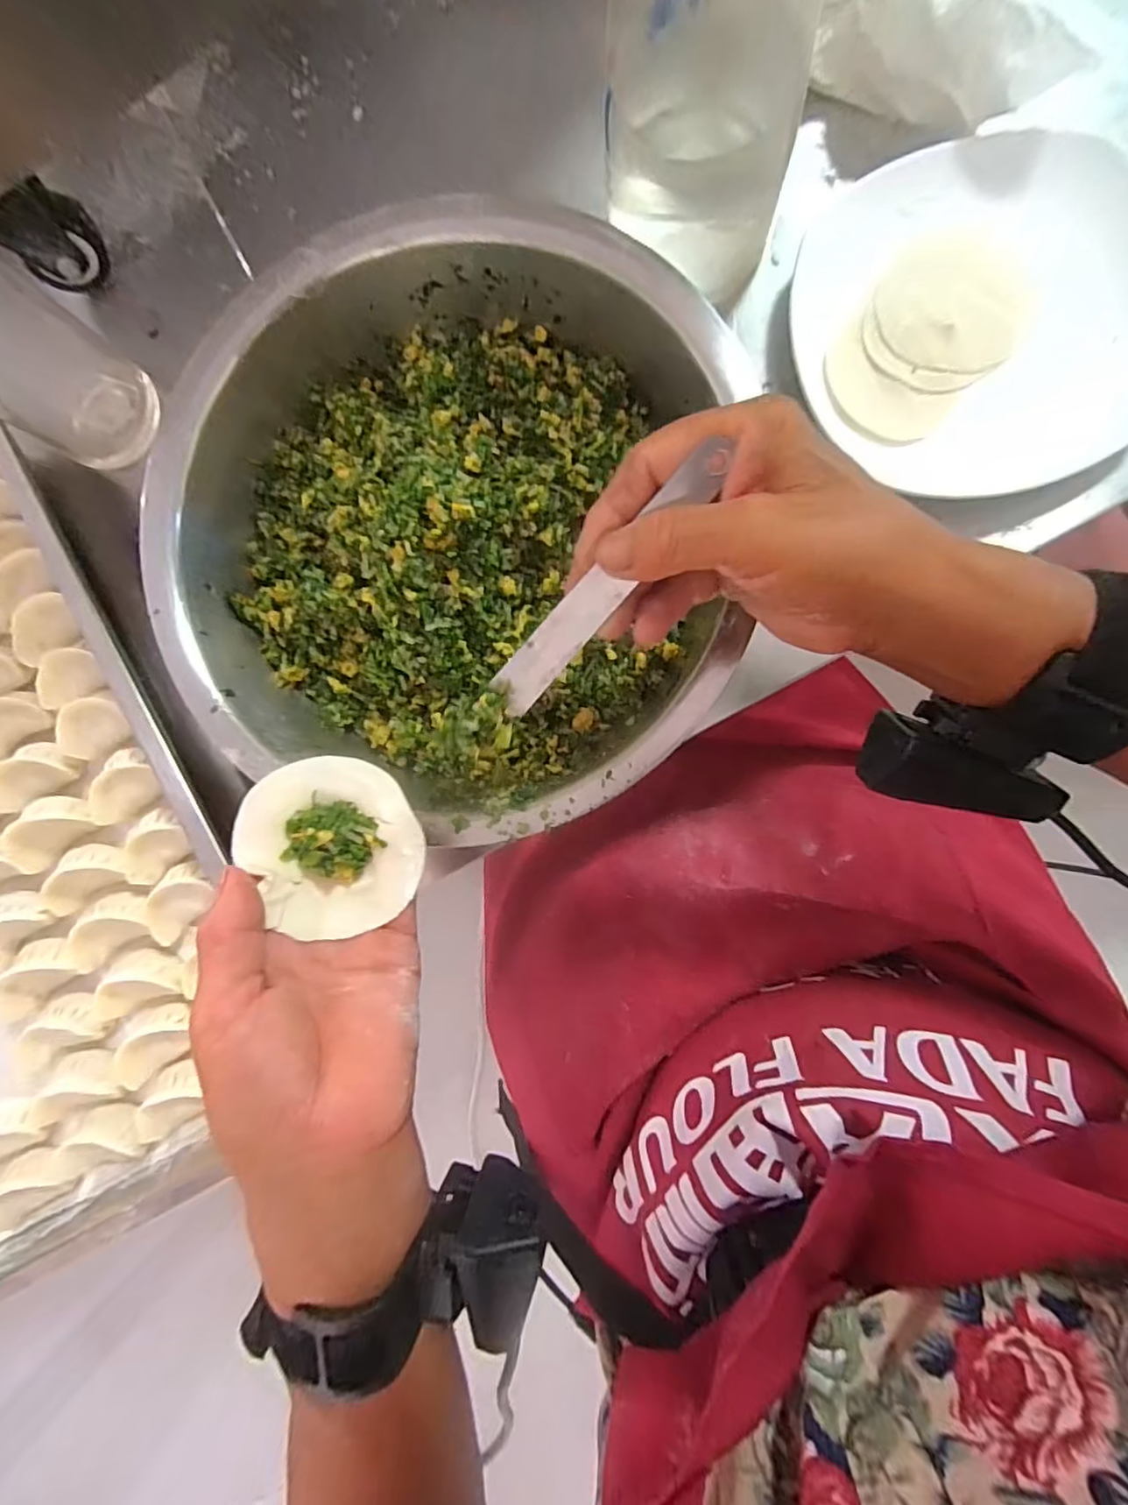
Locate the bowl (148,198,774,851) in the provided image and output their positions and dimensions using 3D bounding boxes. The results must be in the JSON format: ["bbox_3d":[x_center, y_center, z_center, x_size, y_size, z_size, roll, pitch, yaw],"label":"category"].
[{"bbox_3d":[-0.057,-0.105,0.289,0.266,0.078,0.276,0,87,7],"label":"bowl"}]

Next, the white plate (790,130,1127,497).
[{"bbox_3d":[0.212,-0.225,0.302,0.173,0.015,0.182,0,87,7],"label":"white plate"}]

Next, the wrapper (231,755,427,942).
[{"bbox_3d":[-0.092,0.035,0.231,0.065,0.014,0.070,0,87,7],"label":"wrapper"}]

